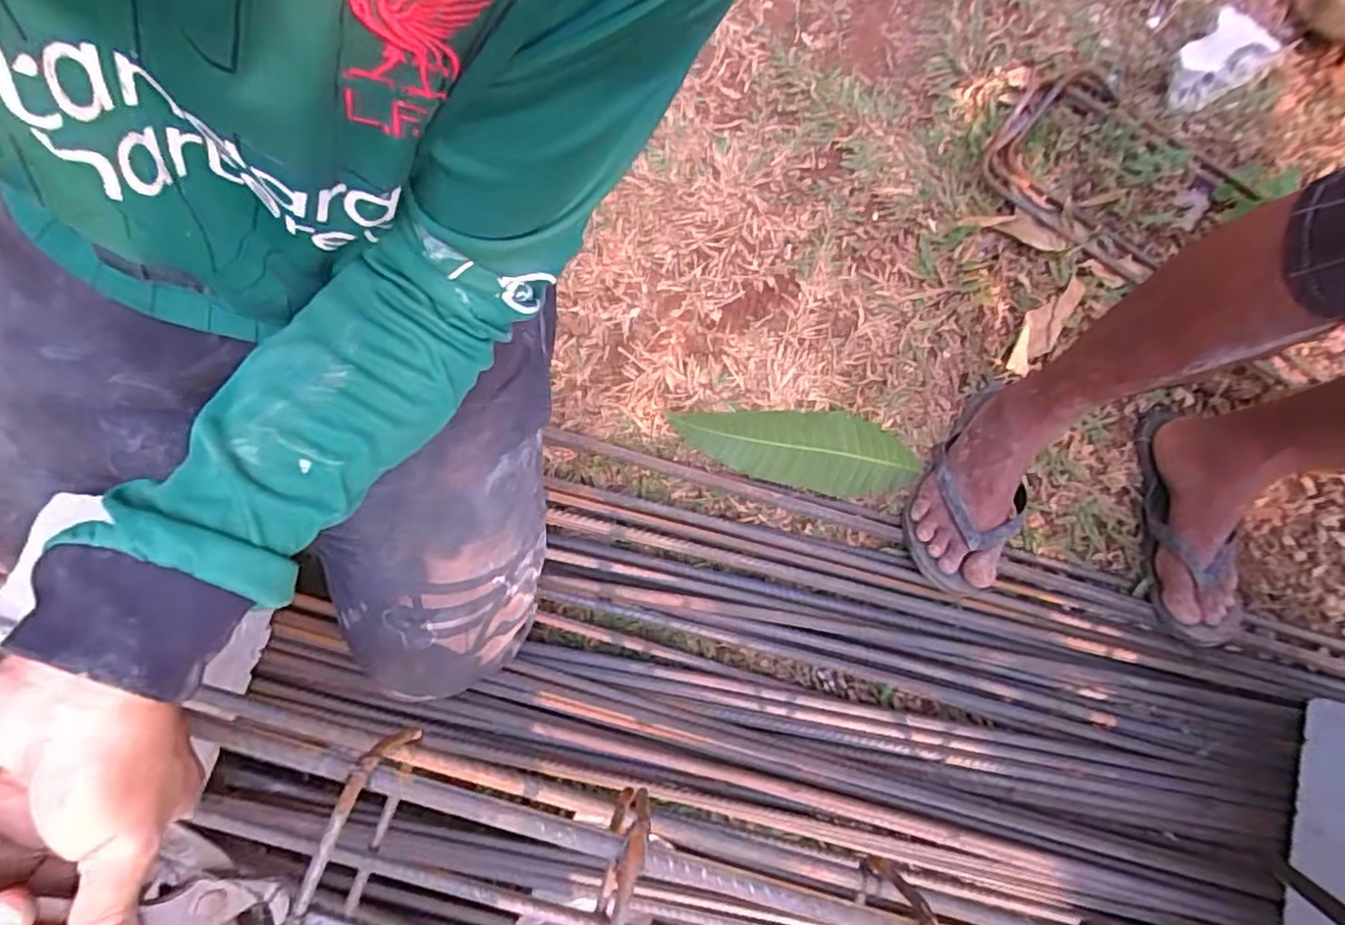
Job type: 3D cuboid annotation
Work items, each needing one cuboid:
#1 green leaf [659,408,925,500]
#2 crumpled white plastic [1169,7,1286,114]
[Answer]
[{"bbox_3d":[0.143,-0.016,0.740,0.276,0.021,0.094,4,80,-1],"label":"green leaf"},{"bbox_3d":[0.674,-0.497,0.788,0.165,0.046,0.082,-39,84,-8],"label":"crumpled white plastic"}]

